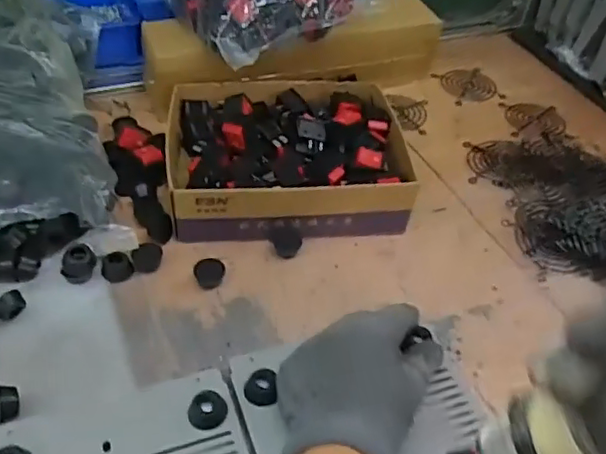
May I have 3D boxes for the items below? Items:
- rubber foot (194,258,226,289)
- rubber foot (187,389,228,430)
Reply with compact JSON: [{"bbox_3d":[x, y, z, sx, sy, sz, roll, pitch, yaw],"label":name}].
[{"bbox_3d":[-0.075,0.038,0.500,0.024,0.013,0.021,-12,47,-17],"label":"rubber foot"},{"bbox_3d":[-0.062,0.118,0.402,0.025,0.010,0.023,3,45,-3],"label":"rubber foot"}]

